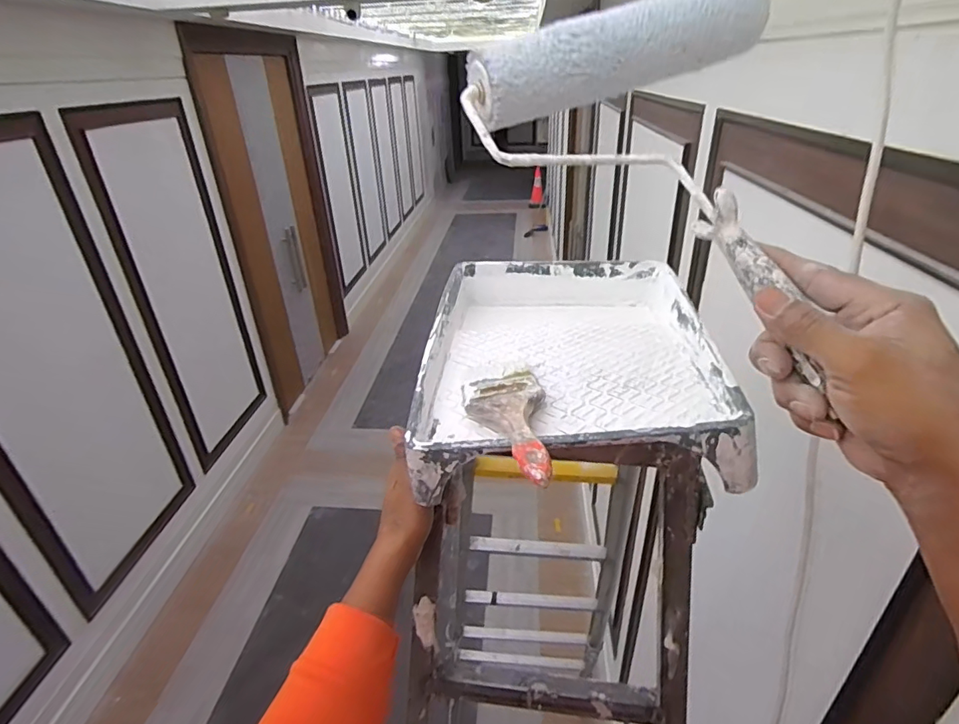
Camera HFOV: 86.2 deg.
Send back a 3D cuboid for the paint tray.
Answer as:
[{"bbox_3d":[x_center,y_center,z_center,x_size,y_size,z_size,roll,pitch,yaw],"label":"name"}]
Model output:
[{"bbox_3d":[0.093,-0.011,0.572,0.279,0.081,0.354,1,30,6],"label":"paint tray"}]

